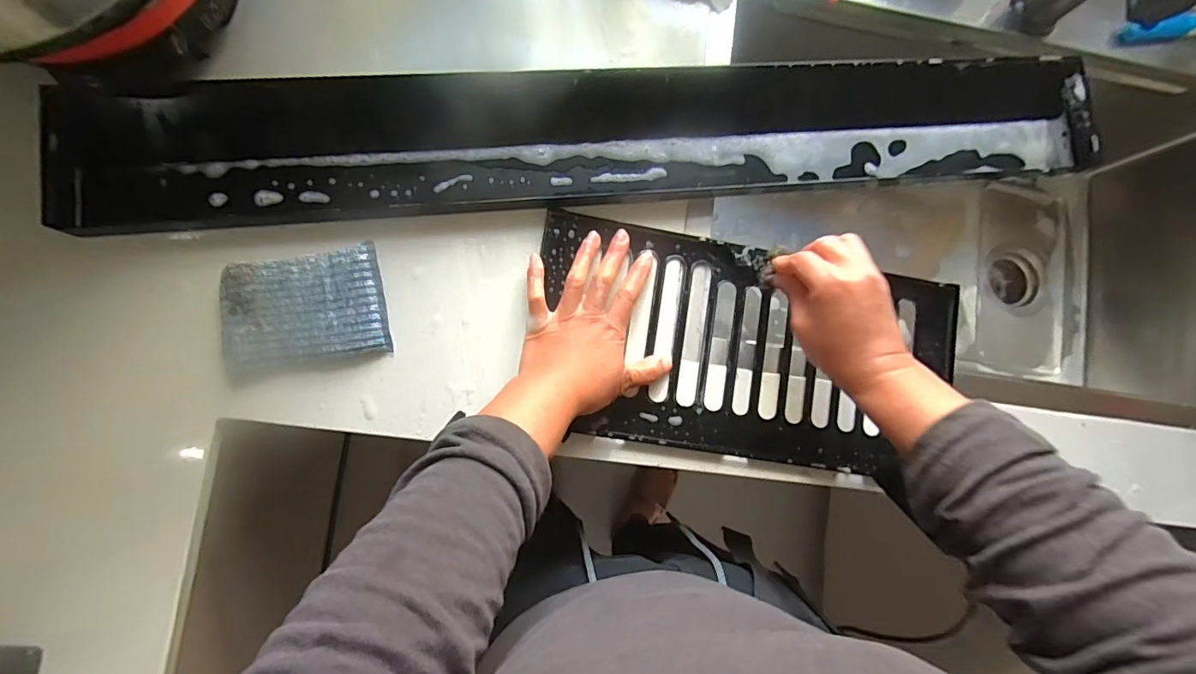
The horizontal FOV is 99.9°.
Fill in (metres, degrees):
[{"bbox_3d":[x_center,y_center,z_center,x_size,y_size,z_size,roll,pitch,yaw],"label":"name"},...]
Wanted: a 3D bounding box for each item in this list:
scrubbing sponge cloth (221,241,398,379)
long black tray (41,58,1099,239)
[{"bbox_3d":[-0.236,-0.022,0.407,0.124,0.018,0.087,-10,87,-7],"label":"scrubbing sponge cloth"},{"bbox_3d":[0.026,-0.178,0.441,0.882,0.032,0.116,-6,86,-6],"label":"long black tray"}]

